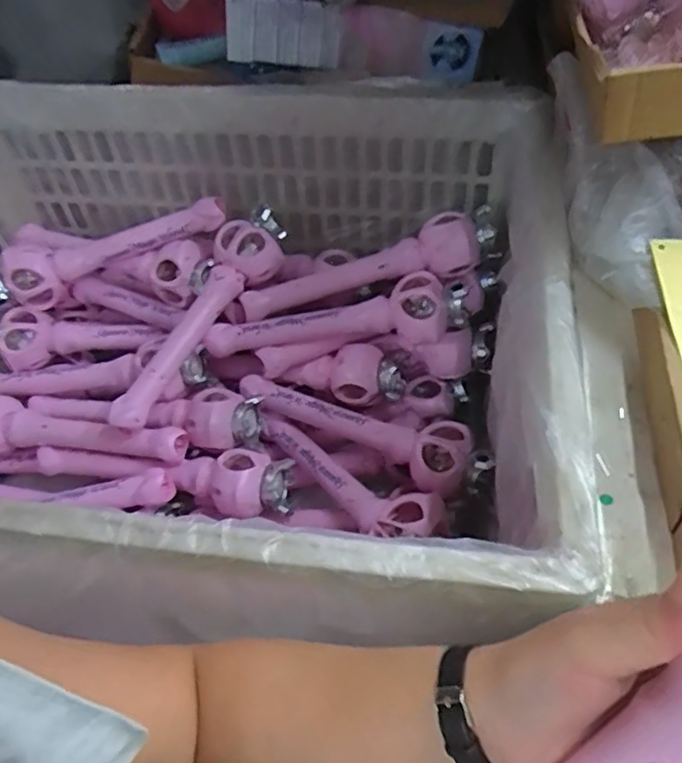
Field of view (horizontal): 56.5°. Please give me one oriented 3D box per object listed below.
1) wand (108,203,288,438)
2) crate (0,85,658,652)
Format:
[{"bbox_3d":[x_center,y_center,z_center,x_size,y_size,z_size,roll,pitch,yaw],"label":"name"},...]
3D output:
[{"bbox_3d":[-0.195,-0.088,0.864,0.082,0.060,0.357,26,73,23],"label":"wand"},{"bbox_3d":[-0.184,-0.015,0.761,0.803,0.360,0.652,2,51,6],"label":"crate"}]

